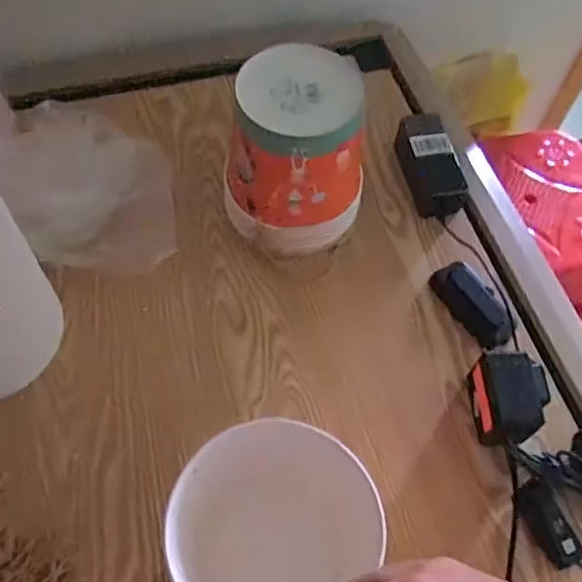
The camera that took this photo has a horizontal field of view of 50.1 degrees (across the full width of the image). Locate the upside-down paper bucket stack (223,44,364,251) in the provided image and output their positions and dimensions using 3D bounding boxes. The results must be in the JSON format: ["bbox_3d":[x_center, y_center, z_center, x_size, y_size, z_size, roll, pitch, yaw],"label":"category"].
[{"bbox_3d":[0.005,-0.144,0.696,0.140,0.191,0.137,-33,67,-20],"label":"upside-down paper bucket stack"}]

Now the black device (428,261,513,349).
[{"bbox_3d":[0.210,0.014,0.715,0.049,0.024,0.110,-26,65,-17],"label":"black device"}]

